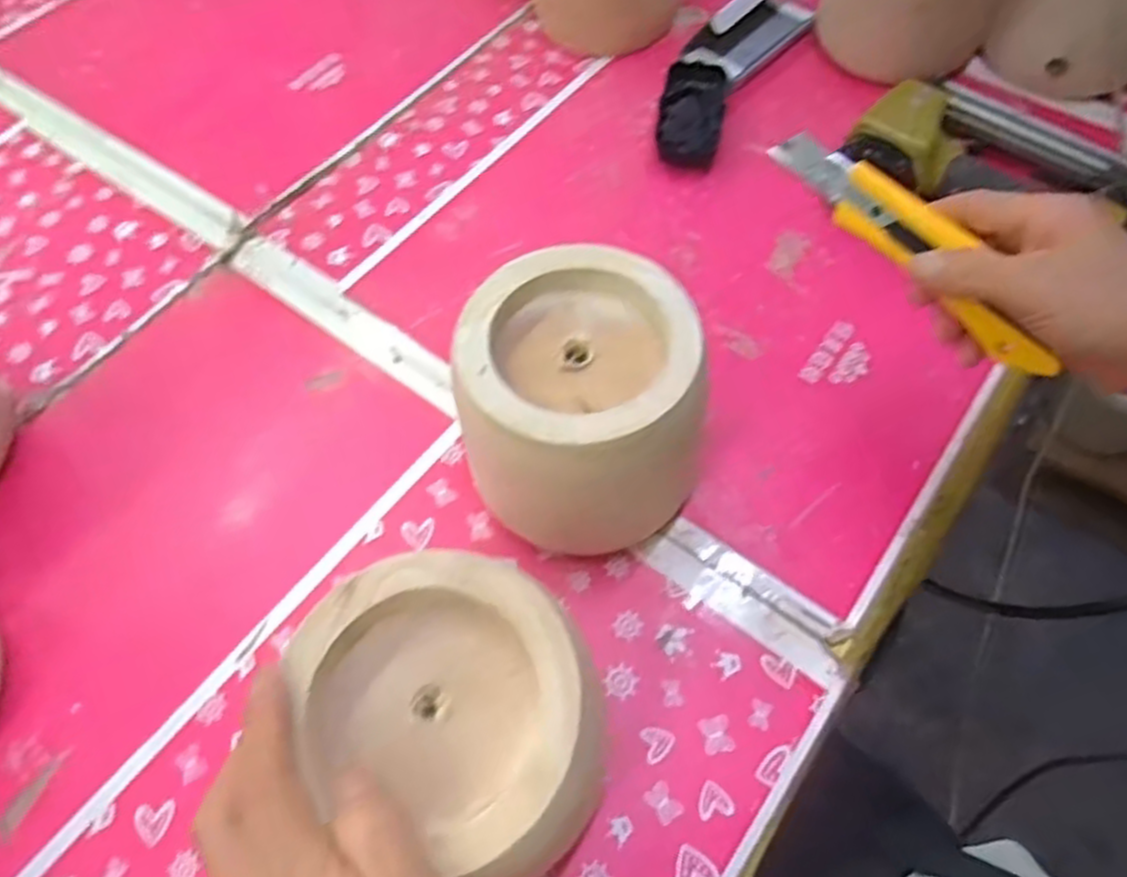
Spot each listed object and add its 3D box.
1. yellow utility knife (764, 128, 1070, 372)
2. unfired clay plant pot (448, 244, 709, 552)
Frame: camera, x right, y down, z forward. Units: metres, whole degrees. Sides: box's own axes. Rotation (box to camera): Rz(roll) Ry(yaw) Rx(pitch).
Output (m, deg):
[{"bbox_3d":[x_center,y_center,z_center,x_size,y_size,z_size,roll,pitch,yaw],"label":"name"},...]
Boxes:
[{"bbox_3d":[0.177,-0.096,0.366,0.171,0.032,0.016,45,71,6],"label":"yellow utility knife"},{"bbox_3d":[0.006,-0.007,0.405,0.128,0.143,0.119,-1,61,2],"label":"unfired clay plant pot"}]

